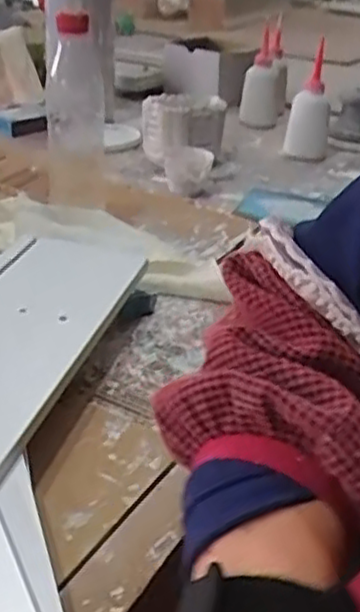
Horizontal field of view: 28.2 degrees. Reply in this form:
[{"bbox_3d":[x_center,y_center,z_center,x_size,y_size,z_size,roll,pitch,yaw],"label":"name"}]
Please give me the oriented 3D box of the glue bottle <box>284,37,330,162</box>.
[{"bbox_3d":[0.199,-0.305,1.072,0.060,0.155,0.049,12,30,13],"label":"glue bottle"}]

